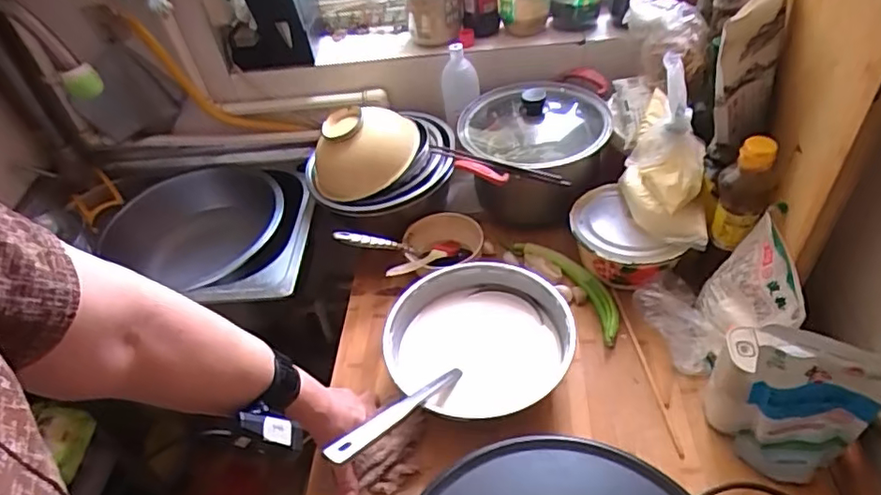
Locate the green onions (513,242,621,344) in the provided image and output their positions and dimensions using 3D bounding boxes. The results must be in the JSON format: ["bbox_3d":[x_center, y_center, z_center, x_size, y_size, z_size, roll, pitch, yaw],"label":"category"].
[{"bbox_3d":[0.191,0.046,0.815,0.061,0.030,0.218,-24,47,-16],"label":"green onions"}]

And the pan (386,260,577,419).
[{"bbox_3d":[0.046,0.122,0.724,0.218,0.084,0.198,-15,45,-7],"label":"pan"}]

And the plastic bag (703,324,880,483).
[{"bbox_3d":[0.338,0.154,0.573,0.065,0.182,0.133,-37,52,-27],"label":"plastic bag"}]

